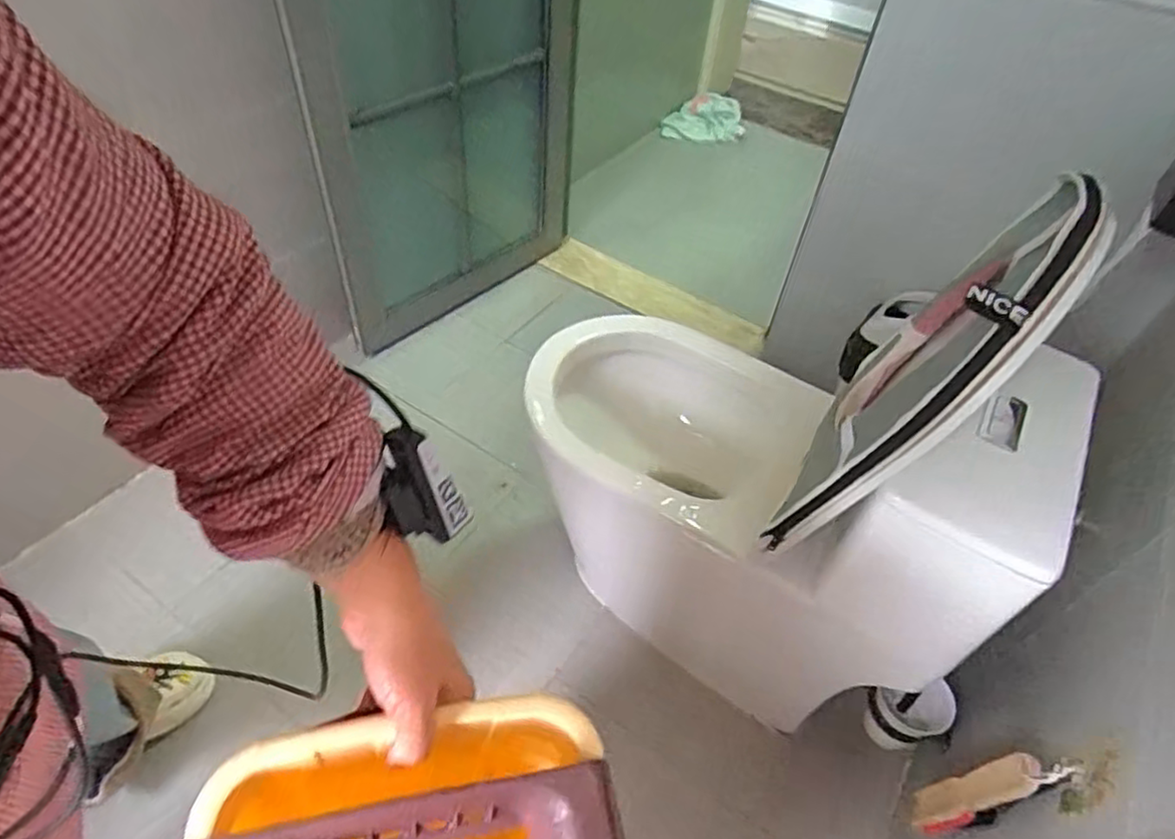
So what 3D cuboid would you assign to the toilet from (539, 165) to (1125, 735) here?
[{"bbox_3d":[0.235,0.023,0.961,0.649,0.835,0.351,33,52,22],"label":"toilet"}]

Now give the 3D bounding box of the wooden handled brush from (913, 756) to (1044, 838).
[{"bbox_3d":[0.408,0.395,0.728,0.039,0.202,0.051,-13,50,-18],"label":"wooden handled brush"}]

